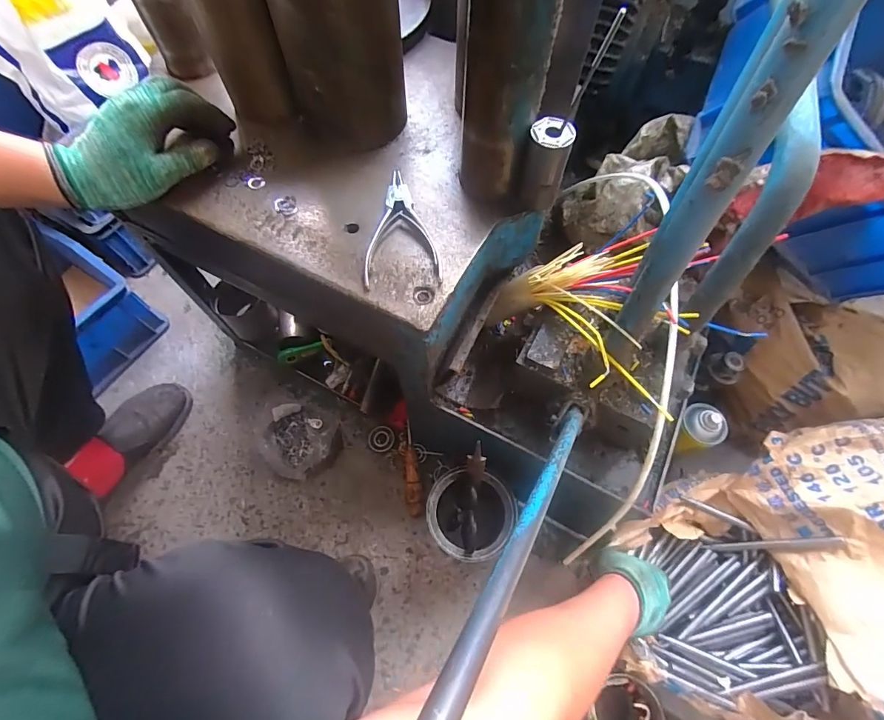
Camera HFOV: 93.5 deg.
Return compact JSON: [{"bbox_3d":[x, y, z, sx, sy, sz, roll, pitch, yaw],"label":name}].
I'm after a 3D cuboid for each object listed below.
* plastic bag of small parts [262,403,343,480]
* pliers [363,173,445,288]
[{"bbox_3d":[-0.245,0.133,0.717,0.128,0.086,0.135,15,66,6],"label":"plastic bag of small parts"},{"bbox_3d":[-0.040,-0.129,0.396,0.070,0.013,0.130,-5,66,-3],"label":"pliers"}]

